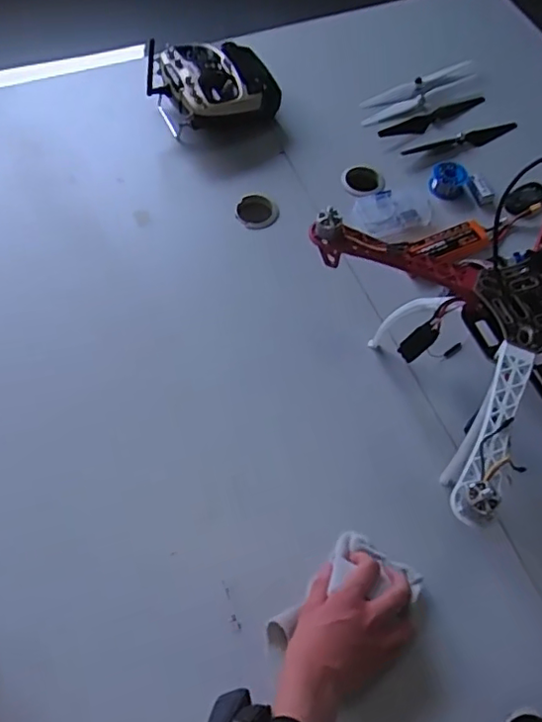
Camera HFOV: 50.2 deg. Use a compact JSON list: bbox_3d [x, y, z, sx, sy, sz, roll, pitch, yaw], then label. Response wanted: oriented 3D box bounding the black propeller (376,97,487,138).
[{"bbox_3d":[0.280,-0.417,0.993,0.204,0.004,0.039,-21,64,-10],"label":"black propeller"}]

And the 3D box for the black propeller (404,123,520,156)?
[{"bbox_3d":[0.317,-0.371,0.974,0.196,0.011,0.031,-12,63,-6],"label":"black propeller"}]

